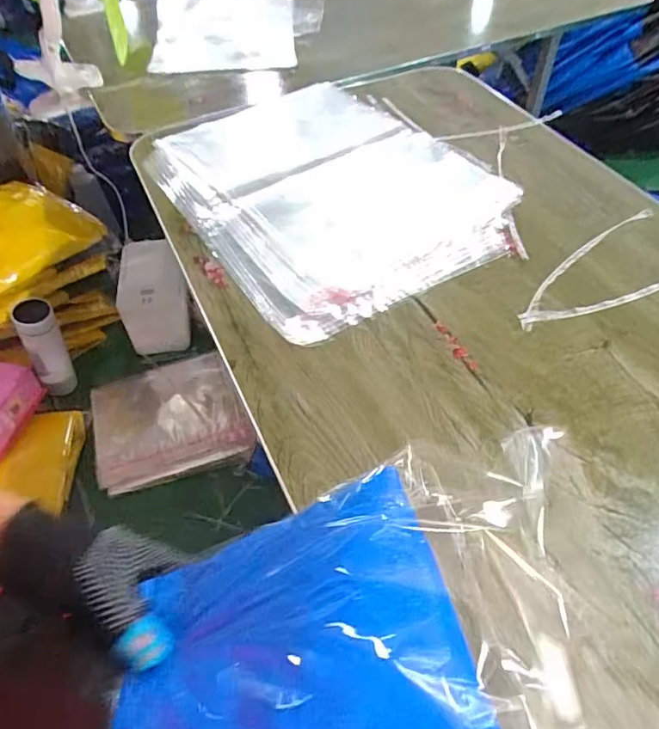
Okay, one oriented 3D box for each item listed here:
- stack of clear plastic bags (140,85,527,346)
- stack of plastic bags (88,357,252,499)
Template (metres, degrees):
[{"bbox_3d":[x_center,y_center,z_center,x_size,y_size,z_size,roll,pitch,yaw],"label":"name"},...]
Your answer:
[{"bbox_3d":[-0.010,-0.256,0.730,0.372,0.039,0.492,-26,54,-21],"label":"stack of clear plastic bags"},{"bbox_3d":[-0.305,0.100,0.998,0.274,0.039,0.248,-15,54,-10],"label":"stack of plastic bags"}]

